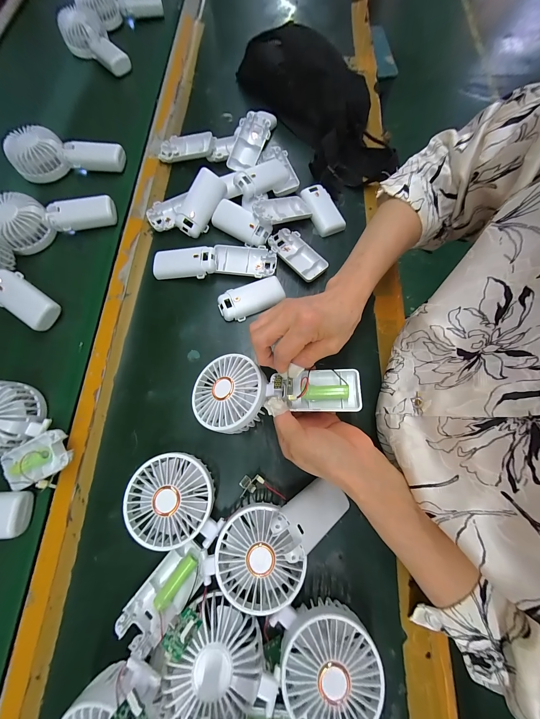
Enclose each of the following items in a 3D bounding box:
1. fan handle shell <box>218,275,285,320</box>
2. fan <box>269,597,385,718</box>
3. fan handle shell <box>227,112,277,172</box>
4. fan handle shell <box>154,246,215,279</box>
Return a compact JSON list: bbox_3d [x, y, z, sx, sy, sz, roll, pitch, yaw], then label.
[{"bbox_3d":[-0.027,-0.089,0.366,0.093,0.014,0.046,-26,75,-9],"label":"fan handle shell"},{"bbox_3d":[0.052,0.278,0.236,0.085,0.046,0.083,-3,73,-2],"label":"fan"},{"bbox_3d":[-0.035,-0.364,0.426,0.051,0.019,0.100,33,95,8],"label":"fan handle shell"},{"bbox_3d":[-0.124,-0.141,0.373,0.093,0.017,0.046,0,77,11],"label":"fan handle shell"}]

